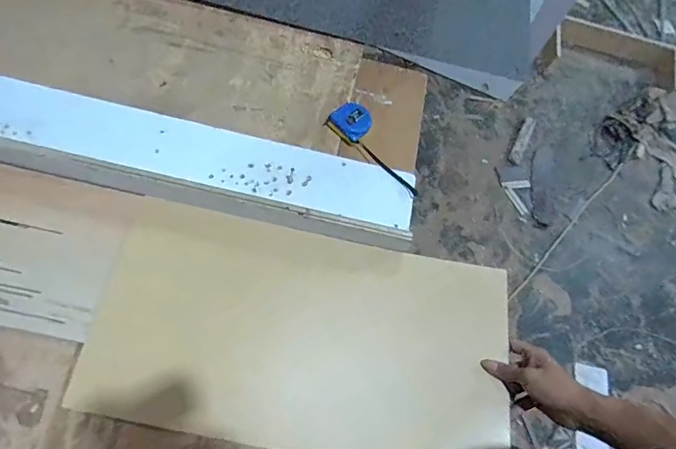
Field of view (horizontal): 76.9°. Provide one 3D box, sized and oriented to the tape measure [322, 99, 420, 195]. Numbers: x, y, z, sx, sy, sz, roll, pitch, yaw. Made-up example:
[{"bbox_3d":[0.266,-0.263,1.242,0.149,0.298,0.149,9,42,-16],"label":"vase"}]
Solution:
[{"bbox_3d":[0.072,-0.139,0.736,0.207,0.029,0.060,44,68,11],"label":"tape measure"}]

